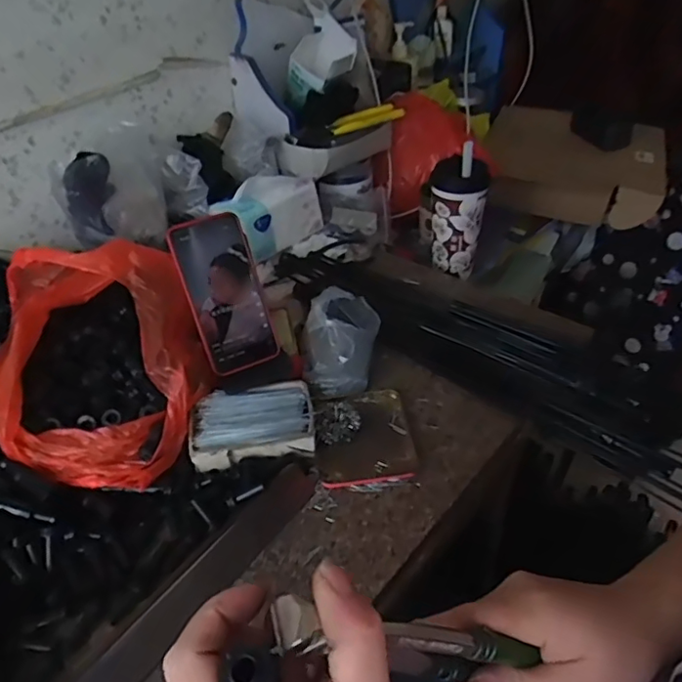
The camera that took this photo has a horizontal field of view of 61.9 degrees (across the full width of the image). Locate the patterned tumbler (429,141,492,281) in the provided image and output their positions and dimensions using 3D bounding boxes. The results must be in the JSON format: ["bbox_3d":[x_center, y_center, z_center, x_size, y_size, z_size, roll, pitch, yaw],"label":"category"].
[{"bbox_3d":[0.178,-0.205,0.873,0.086,0.188,0.097,8,41,13],"label":"patterned tumbler"}]

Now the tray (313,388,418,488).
[{"bbox_3d":[0.022,0.096,0.605,0.099,0.015,0.121,-7,40,-4],"label":"tray"}]

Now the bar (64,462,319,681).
[{"bbox_3d":[-0.124,0.203,0.479,0.043,0.019,0.291,26,48,30],"label":"bar"}]

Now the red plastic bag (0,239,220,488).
[{"bbox_3d":[-0.244,0.013,0.575,0.205,0.134,0.233,-7,40,-4],"label":"red plastic bag"}]

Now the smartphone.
[{"bbox_3d":[-0.121,-0.049,0.600,0.077,0.160,0.010,-22,13,-20],"label":"smartphone"}]

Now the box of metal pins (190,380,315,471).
[{"bbox_3d":[-0.093,0.087,0.600,0.125,0.031,0.083,-9,41,-7],"label":"box of metal pins"}]

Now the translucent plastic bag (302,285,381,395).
[{"bbox_3d":[-0.001,-0.003,0.676,0.089,0.077,0.122,4,41,8],"label":"translucent plastic bag"}]

